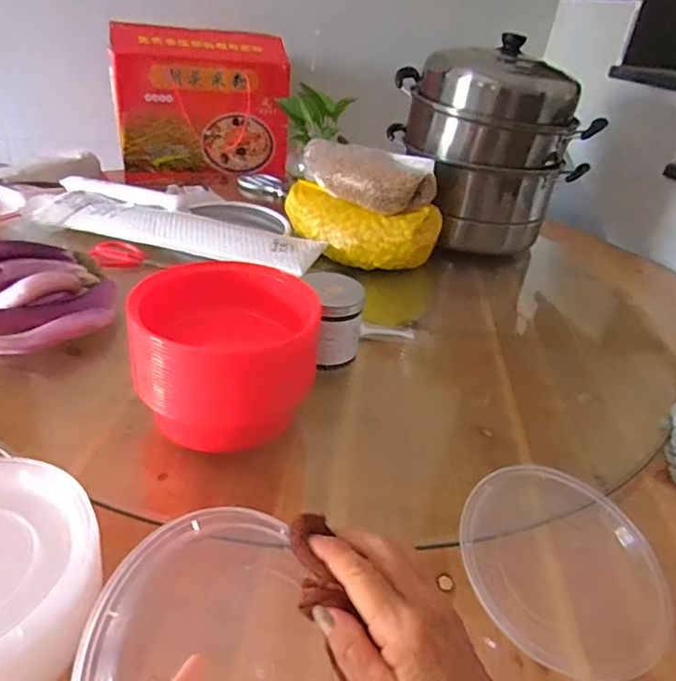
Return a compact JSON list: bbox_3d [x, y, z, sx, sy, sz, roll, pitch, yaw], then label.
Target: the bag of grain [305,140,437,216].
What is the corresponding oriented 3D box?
[{"bbox_3d":[0.031,-0.272,0.876,0.262,0.070,0.099,25,36,27],"label":"bag of grain"}]

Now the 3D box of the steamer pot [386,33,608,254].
[{"bbox_3d":[0.270,-0.363,1.028,0.279,0.310,0.278,-3,33,-16],"label":"steamer pot"}]

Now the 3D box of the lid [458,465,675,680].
[{"bbox_3d":[0.185,0.186,0.449,0.158,0.019,0.171,9,45,-9],"label":"lid"}]

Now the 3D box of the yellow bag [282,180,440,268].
[{"bbox_3d":[0.028,-0.186,0.896,0.263,0.088,0.116,16,33,15],"label":"yellow bag"}]

